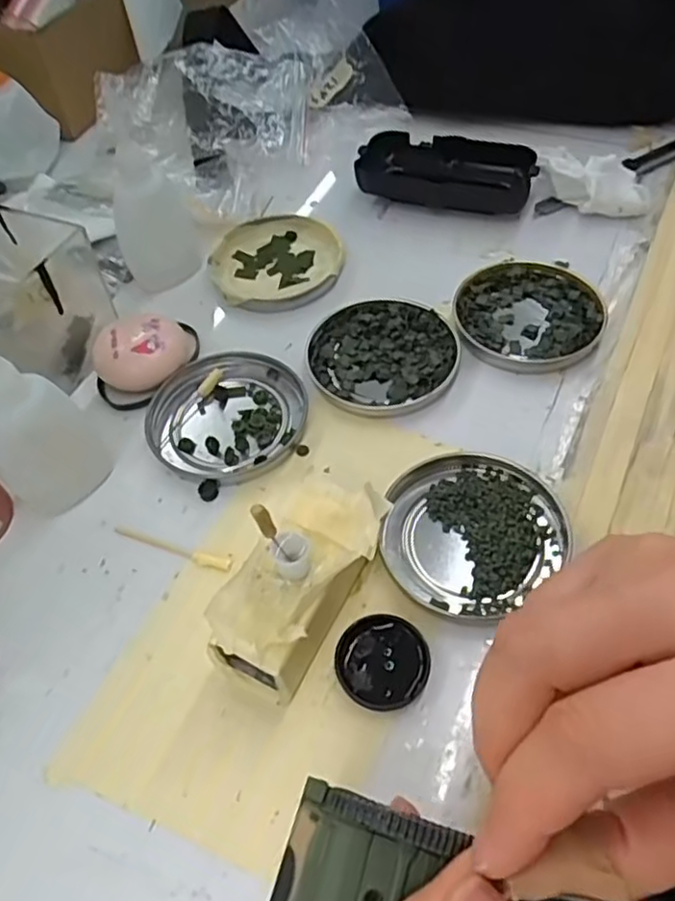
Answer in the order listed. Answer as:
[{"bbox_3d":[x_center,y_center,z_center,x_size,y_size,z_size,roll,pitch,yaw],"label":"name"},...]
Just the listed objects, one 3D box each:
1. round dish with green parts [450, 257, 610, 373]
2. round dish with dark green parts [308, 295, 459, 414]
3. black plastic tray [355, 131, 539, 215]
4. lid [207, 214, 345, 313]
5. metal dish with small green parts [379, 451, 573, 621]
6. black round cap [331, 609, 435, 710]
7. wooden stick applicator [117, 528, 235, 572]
[{"bbox_3d":[0.103,-0.077,0.370,0.077,0.008,0.083,-3,53,3],"label":"round dish with green parts"},{"bbox_3d":[0.023,-0.051,0.359,0.076,0.009,0.075,-3,53,3],"label":"round dish with dark green parts"},{"bbox_3d":[0.069,-0.179,0.442,0.110,0.026,0.046,10,55,13],"label":"black plastic tray"},{"bbox_3d":[-0.037,-0.114,0.413,0.079,0.012,0.075,-3,53,3],"label":"lid"},{"bbox_3d":[0.059,0.035,0.292,0.077,0.007,0.074,-3,53,3],"label":"metal dish with small green parts"},{"bbox_3d":[0.017,0.081,0.262,0.035,0.007,0.035,-3,53,3],"label":"black round cap"},{"bbox_3d":[-0.074,0.043,0.302,0.059,0.004,0.006,14,56,15],"label":"wooden stick applicator"}]

